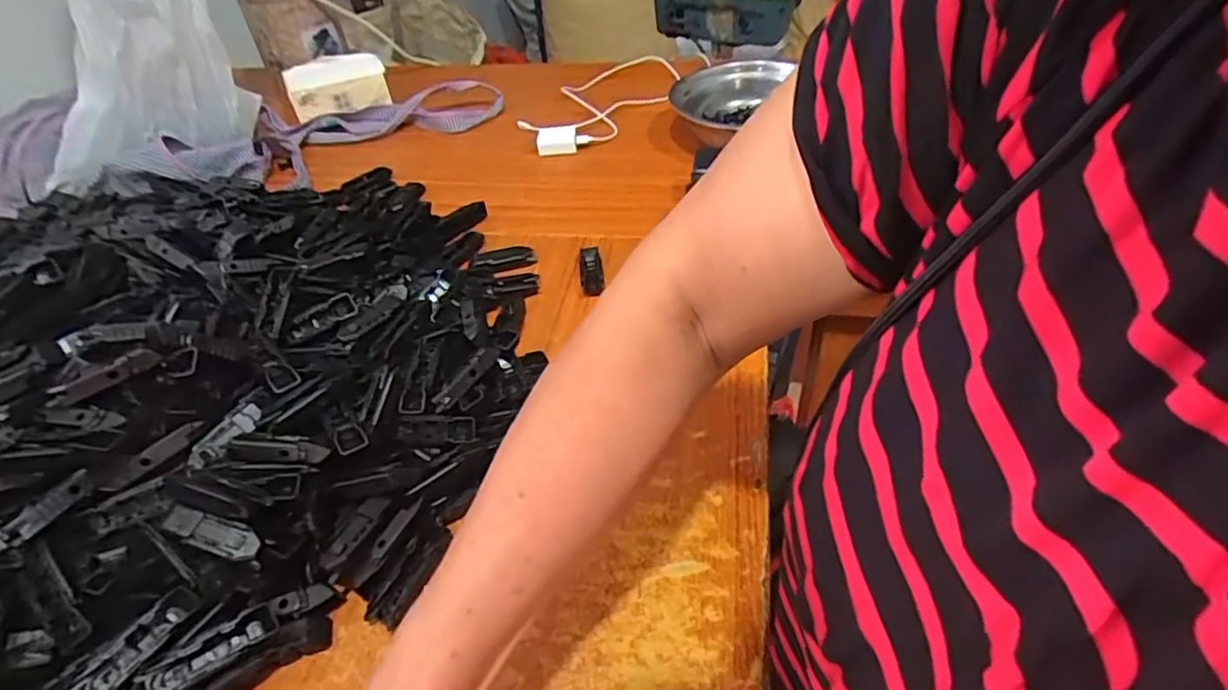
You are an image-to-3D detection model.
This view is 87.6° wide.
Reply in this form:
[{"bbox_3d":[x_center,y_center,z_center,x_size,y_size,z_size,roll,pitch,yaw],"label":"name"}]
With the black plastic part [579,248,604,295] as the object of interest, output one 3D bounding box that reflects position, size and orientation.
[{"bbox_3d":[-0.022,-0.071,0.607,0.022,0.015,0.060,-9,41,-3],"label":"black plastic part"}]

